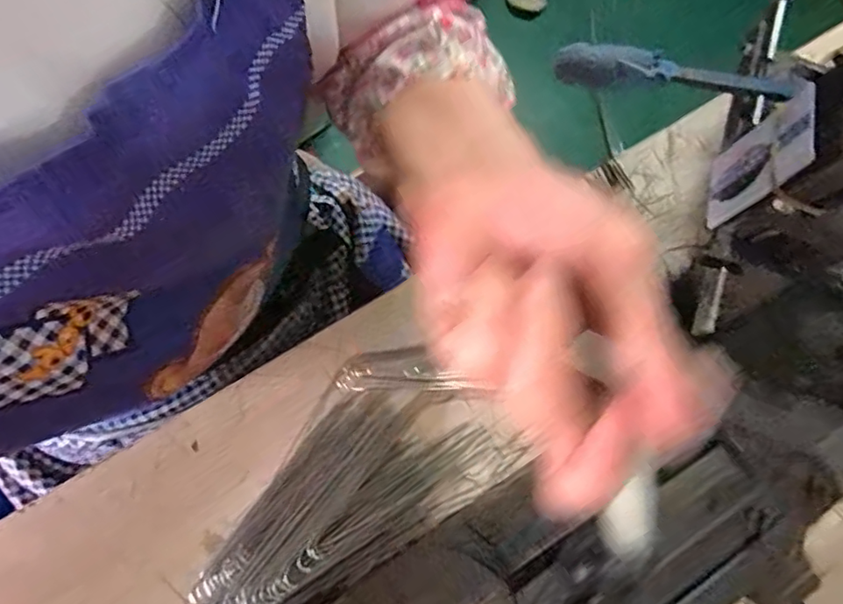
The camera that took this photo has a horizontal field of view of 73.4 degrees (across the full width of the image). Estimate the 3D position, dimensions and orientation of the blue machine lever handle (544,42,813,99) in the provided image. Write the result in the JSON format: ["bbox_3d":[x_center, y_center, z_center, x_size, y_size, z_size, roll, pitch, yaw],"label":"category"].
[{"bbox_3d":[0.174,-0.159,0.394,0.154,0.036,0.031,7,78,-4],"label":"blue machine lever handle"}]

